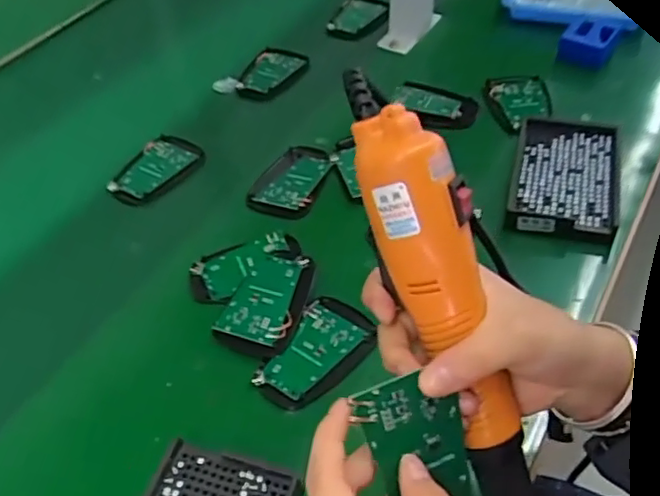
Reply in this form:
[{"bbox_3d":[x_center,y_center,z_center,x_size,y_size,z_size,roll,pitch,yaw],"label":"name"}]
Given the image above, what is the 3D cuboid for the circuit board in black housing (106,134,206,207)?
[{"bbox_3d":[-0.176,-0.078,0.639,0.054,0.016,0.095,25,54,22],"label":"circuit board in black housing"}]

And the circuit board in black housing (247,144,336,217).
[{"bbox_3d":[-0.037,-0.067,0.609,0.063,0.014,0.095,15,51,15],"label":"circuit board in black housing"}]

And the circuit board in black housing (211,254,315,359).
[{"bbox_3d":[-0.048,0.043,0.501,0.059,0.015,0.087,17,52,17],"label":"circuit board in black housing"}]

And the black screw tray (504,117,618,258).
[{"bbox_3d":[0.215,-0.066,0.578,0.086,0.021,0.148,13,50,13],"label":"black screw tray"}]

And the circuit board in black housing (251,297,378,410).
[{"bbox_3d":[-0.008,0.079,0.476,0.059,0.008,0.095,24,54,22],"label":"circuit board in black housing"}]

